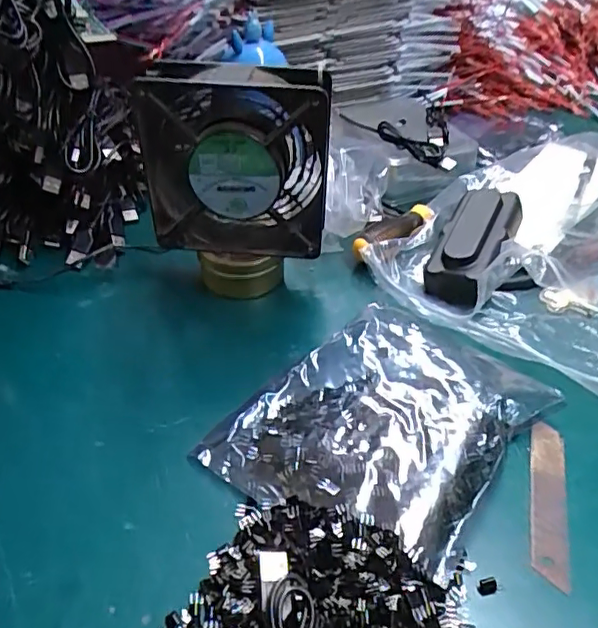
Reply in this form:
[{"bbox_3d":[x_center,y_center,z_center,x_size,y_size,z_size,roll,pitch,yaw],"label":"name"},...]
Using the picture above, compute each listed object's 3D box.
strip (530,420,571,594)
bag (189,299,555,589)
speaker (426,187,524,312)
[{"bbox_3d":[0.130,0.095,0.291,0.018,0.004,0.091,11,42,13],"label":"strip"},{"bbox_3d":[0.048,0.057,0.314,0.133,0.029,0.159,28,48,29],"label":"bag"},{"bbox_3d":[0.131,-0.054,0.420,0.049,0.026,0.117,19,63,21],"label":"speaker"}]

